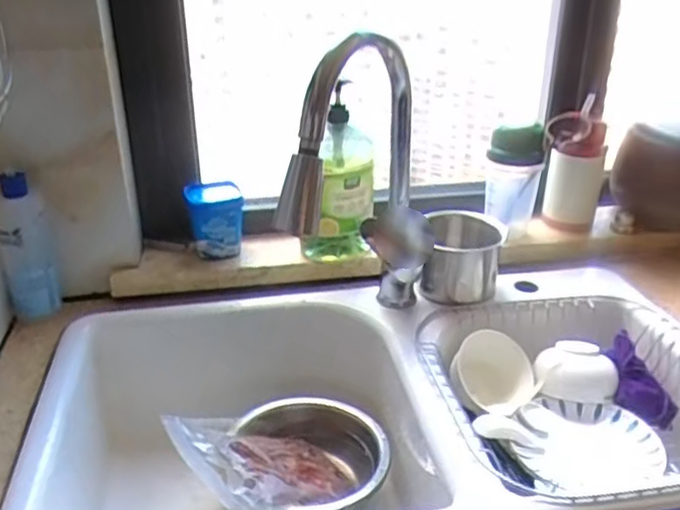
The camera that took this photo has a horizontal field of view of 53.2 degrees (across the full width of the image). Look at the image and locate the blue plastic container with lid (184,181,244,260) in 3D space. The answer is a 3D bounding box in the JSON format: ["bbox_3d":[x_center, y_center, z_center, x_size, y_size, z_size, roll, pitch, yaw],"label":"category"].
[{"bbox_3d":[-0.185,-0.049,1.012,0.081,0.109,0.075,-4,27,-7],"label":"blue plastic container with lid"}]

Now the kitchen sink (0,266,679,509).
[{"bbox_3d":[0.064,0.237,0.864,0.827,0.219,0.458,-4,27,-8],"label":"kitchen sink"}]

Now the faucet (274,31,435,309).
[{"bbox_3d":[0.035,-0.064,0.820,0.080,0.380,0.285,16,31,28],"label":"faucet"}]

